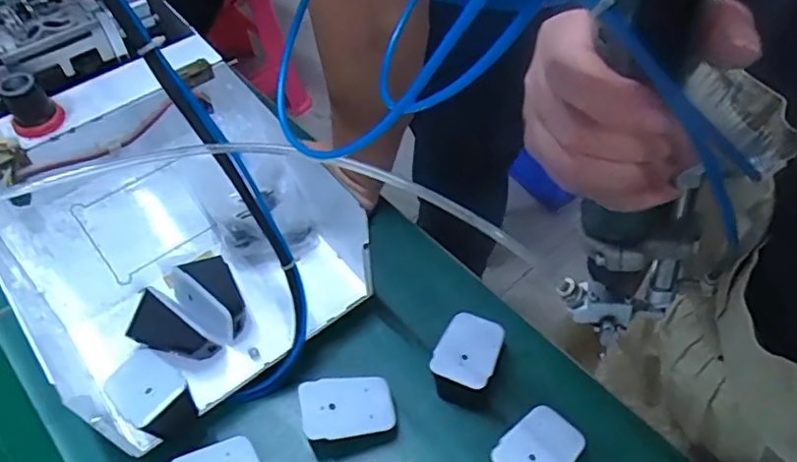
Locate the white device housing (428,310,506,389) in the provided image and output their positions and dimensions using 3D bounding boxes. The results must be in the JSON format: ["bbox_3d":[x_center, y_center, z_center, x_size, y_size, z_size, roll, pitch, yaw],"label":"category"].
[{"bbox_3d":[0.057,0.100,0.485,0.047,0.043,0.069,20,57,14],"label":"white device housing"}]

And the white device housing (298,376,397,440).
[{"bbox_3d":[-0.038,0.137,0.458,0.066,0.045,0.043,-10,55,-6],"label":"white device housing"}]

